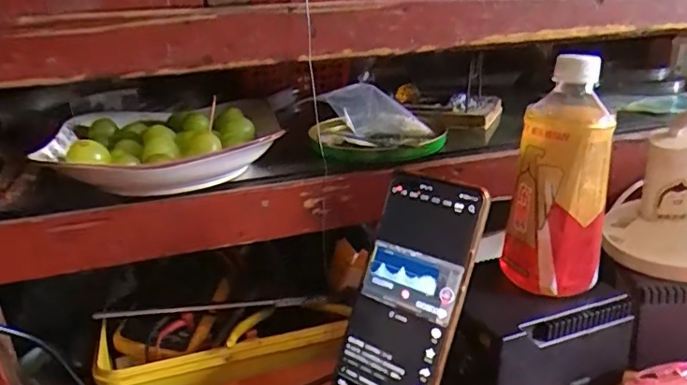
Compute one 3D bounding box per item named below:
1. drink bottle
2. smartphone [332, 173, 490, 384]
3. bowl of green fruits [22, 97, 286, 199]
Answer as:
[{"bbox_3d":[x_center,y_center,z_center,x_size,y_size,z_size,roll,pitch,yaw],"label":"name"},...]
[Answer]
[{"bbox_3d":[0.167,-0.011,0.437,0.071,0.175,0.059,4,22,18],"label":"drink bottle"},{"bbox_3d":[0.043,0.072,0.382,0.073,0.165,0.012,17,-1,41],"label":"smartphone"},{"bbox_3d":[-0.152,-0.045,0.494,0.184,0.041,0.221,-7,21,-11],"label":"bowl of green fruits"}]

